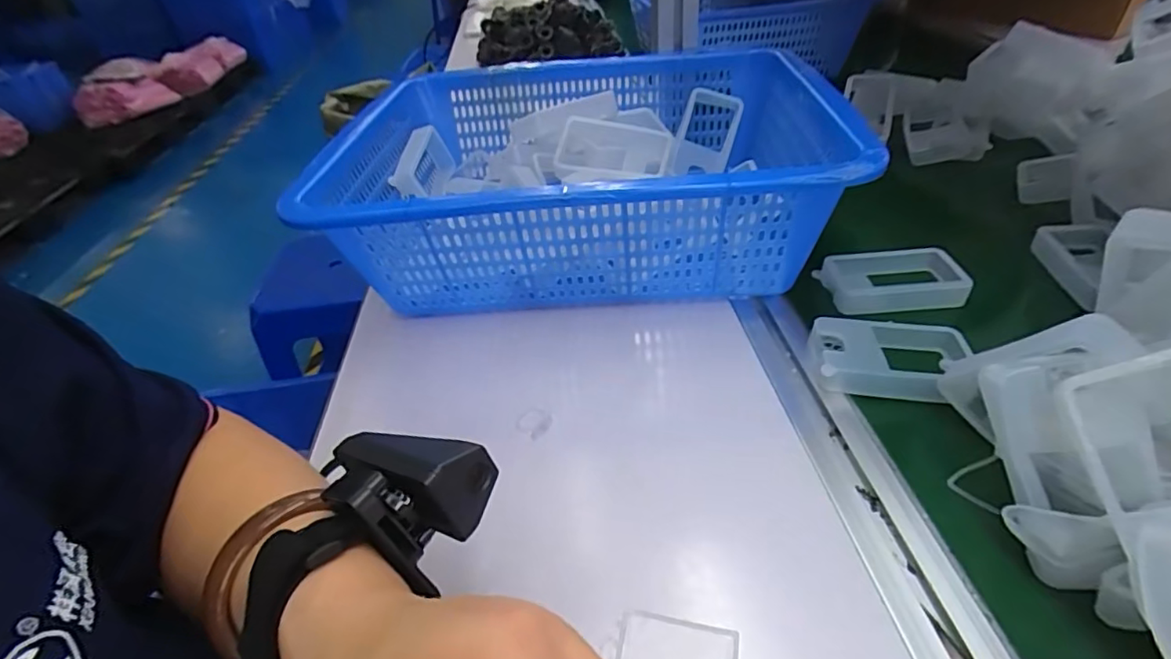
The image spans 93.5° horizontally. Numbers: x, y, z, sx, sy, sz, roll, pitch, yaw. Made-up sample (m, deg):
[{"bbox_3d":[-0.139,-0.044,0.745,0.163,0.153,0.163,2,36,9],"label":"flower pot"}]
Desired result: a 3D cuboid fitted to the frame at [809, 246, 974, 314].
[{"bbox_3d":[0.238,-0.037,0.420,0.102,0.026,0.053,-6,40,2],"label":"frame"}]

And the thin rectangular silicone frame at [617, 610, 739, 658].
[{"bbox_3d":[0.038,0.147,0.235,0.051,0.004,0.045,4,41,14],"label":"thin rectangular silicone frame"}]

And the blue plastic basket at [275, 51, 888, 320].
[{"bbox_3d":[0.002,-0.133,0.476,0.379,0.118,0.305,-3,40,5],"label":"blue plastic basket"}]

